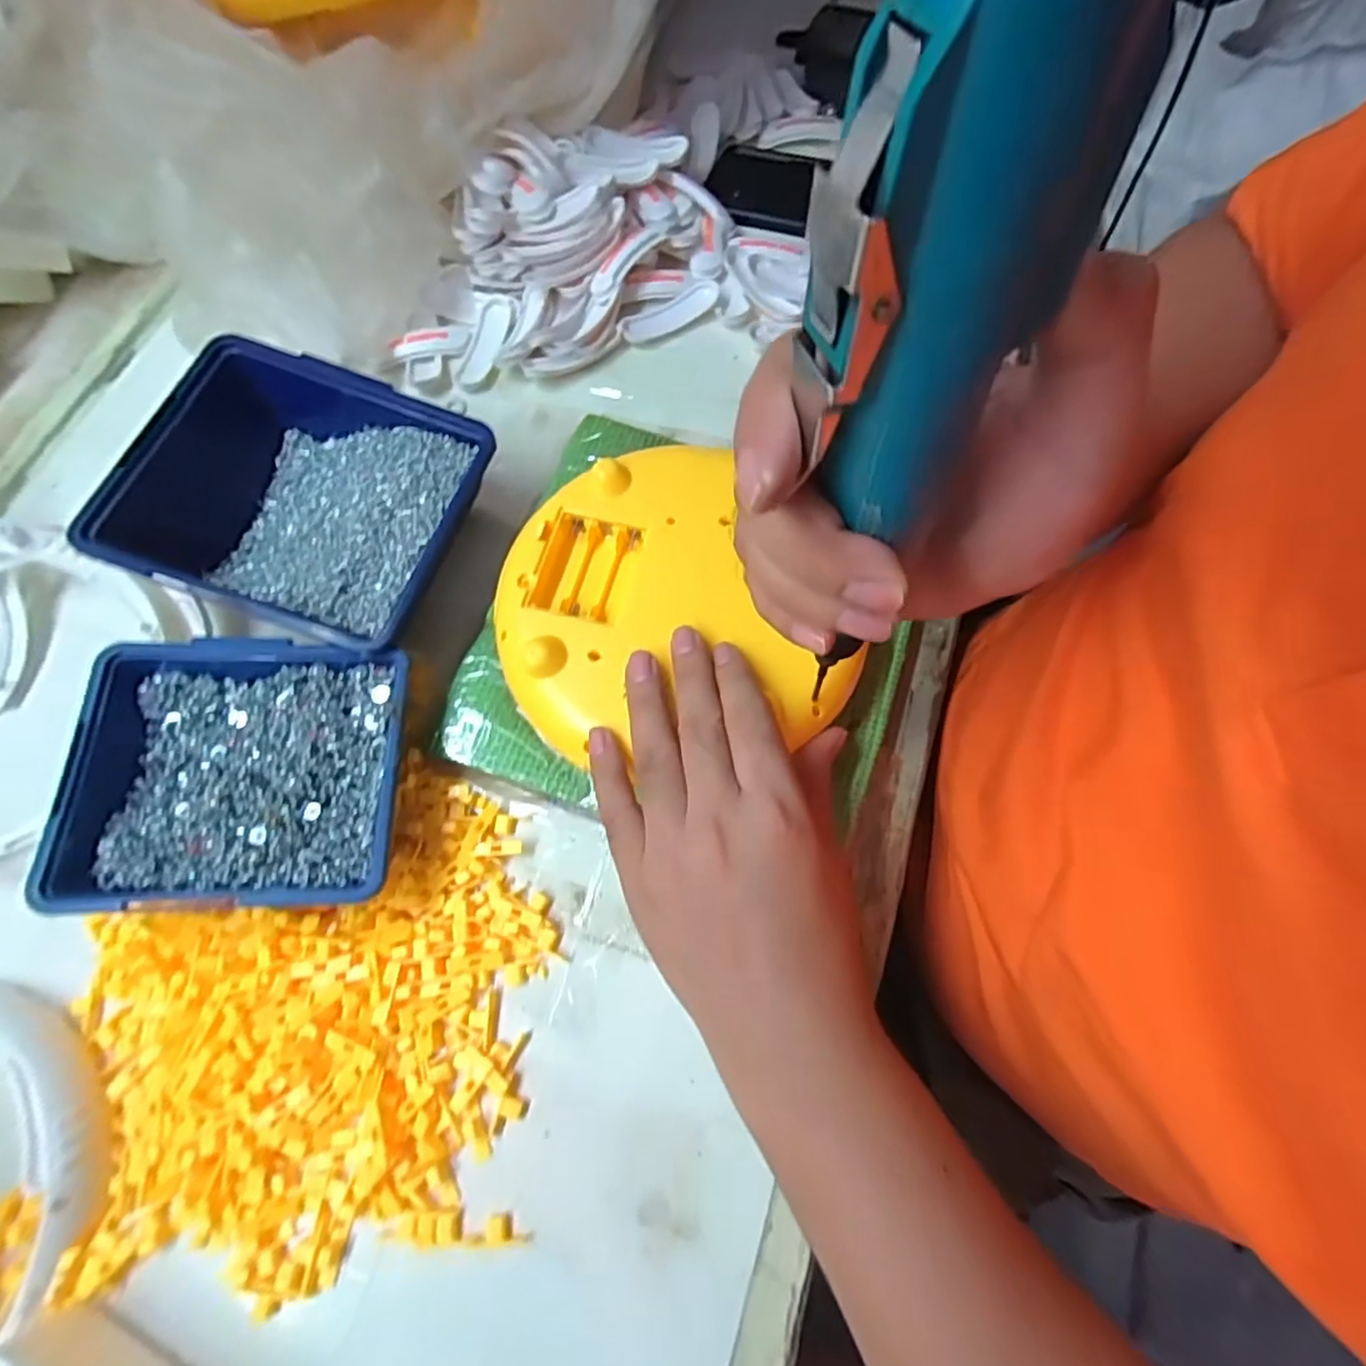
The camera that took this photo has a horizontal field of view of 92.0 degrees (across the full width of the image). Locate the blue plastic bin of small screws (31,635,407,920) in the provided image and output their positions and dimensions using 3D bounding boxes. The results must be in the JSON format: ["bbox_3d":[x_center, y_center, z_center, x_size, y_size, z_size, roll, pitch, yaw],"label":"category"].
[{"bbox_3d":[-0.202,0.042,0.310,0.135,0.050,0.118,-3,69,1],"label":"blue plastic bin of small screws"}]

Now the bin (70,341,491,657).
[{"bbox_3d":[-0.203,-0.098,0.358,0.169,0.058,0.143,17,71,9],"label":"bin"}]

